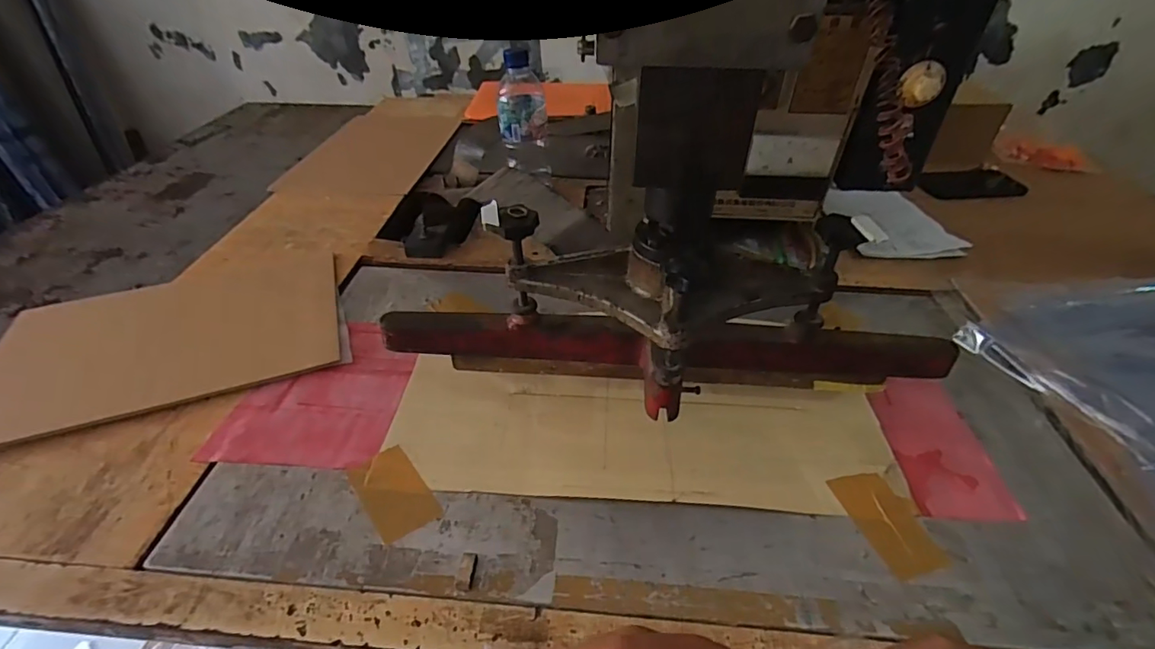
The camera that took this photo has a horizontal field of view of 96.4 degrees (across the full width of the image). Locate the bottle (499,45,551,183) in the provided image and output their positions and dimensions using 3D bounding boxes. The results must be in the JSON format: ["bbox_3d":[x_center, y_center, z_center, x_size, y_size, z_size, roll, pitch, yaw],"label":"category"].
[{"bbox_3d":[-0.072,-0.273,0.704,0.064,0.174,0.059,-3,40,-3],"label":"bottle"}]

